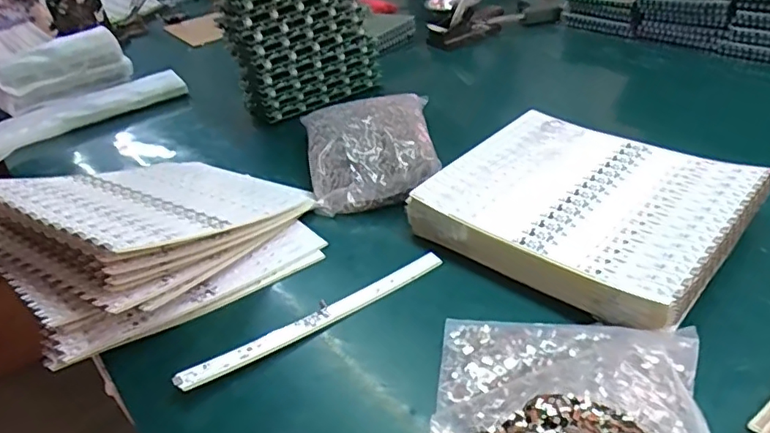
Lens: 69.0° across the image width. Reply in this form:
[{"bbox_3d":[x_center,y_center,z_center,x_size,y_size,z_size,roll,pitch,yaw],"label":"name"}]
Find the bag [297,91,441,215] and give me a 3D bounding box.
[{"bbox_3d":[-0.022,-0.095,0.759,0.165,0.066,0.206,-8,35,1],"label":"bag"}]

